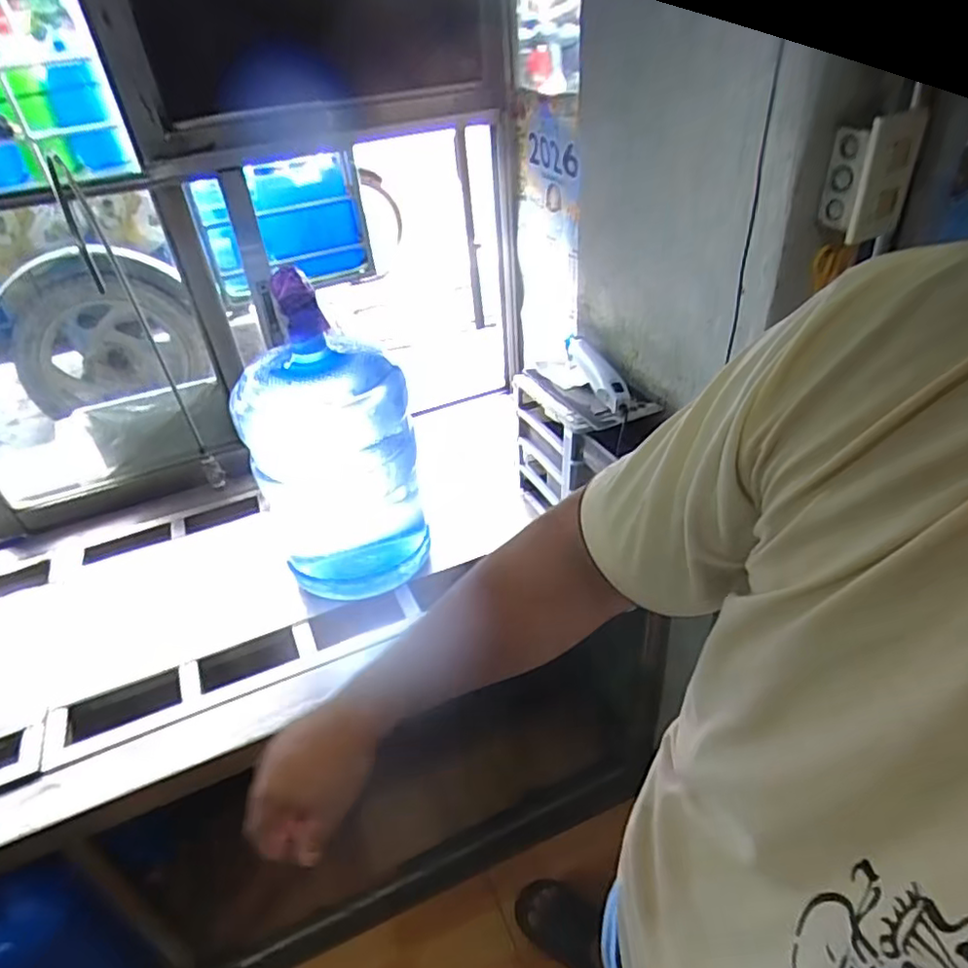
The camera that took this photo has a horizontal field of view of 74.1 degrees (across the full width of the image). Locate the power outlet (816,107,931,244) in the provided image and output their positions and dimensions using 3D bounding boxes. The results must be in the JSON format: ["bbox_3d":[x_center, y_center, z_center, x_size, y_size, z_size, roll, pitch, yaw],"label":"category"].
[{"bbox_3d":[0.409,-0.325,0.681,0.080,0.124,0.073,13,39,24],"label":"power outlet"}]

